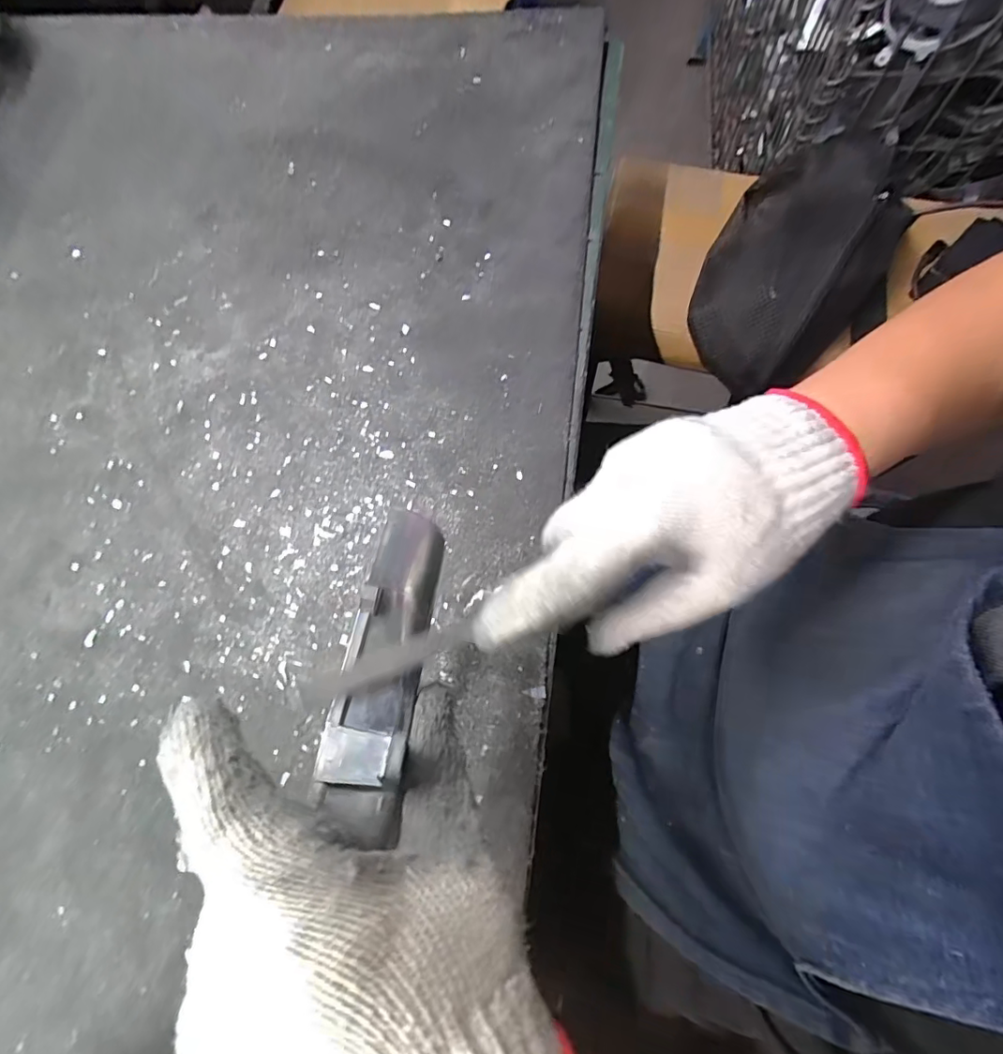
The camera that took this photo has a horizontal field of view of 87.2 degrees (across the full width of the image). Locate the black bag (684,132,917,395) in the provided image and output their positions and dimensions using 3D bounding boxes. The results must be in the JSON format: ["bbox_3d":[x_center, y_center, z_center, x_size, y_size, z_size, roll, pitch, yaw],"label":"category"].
[{"bbox_3d":[0.292,-0.268,0.516,0.152,0.071,0.270,35,80,12],"label":"black bag"}]

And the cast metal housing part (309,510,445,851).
[{"bbox_3d":[-0.047,0.049,0.217,0.030,0.021,0.134,3,52,3],"label":"cast metal housing part"}]

